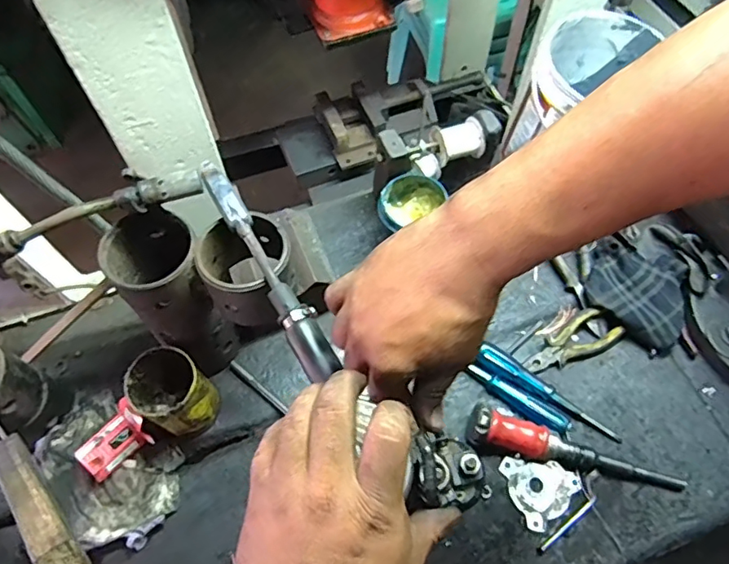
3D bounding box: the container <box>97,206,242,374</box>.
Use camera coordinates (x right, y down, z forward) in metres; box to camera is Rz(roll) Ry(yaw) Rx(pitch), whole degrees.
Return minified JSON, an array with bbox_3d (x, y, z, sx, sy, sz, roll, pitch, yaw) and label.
[{"bbox_3d":[-0.206,0.019,0.594,0.086,0.204,0.096,-34,66,-17],"label":"container"}]

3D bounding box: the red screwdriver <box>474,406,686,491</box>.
[{"bbox_3d":[0.248,0.197,0.618,0.247,0.043,0.041,14,62,8],"label":"red screwdriver"}]

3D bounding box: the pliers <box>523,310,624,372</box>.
[{"bbox_3d":[0.267,0.078,0.691,0.130,0.025,0.048,-25,64,-13],"label":"pliers"}]

